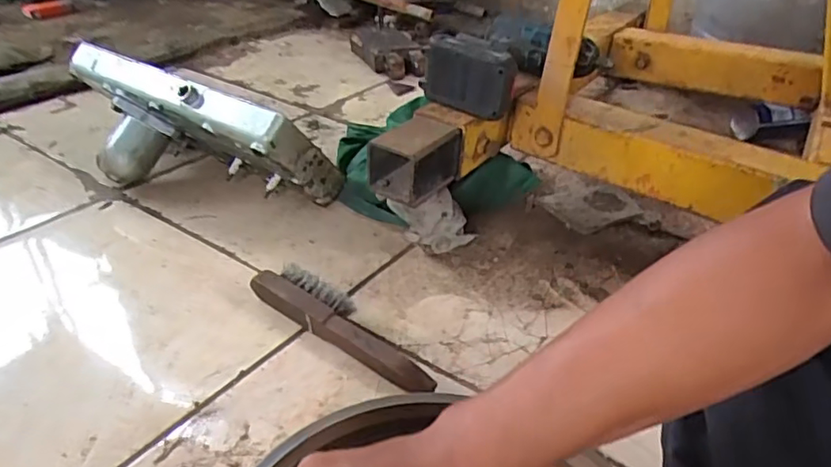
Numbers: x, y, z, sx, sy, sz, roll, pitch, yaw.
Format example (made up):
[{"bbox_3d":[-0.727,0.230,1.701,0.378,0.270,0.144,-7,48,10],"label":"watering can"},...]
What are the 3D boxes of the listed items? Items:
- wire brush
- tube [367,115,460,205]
[{"bbox_3d":[-0.074,0.094,0.615,0.233,0.038,0.051,27,39,29],"label":"wire brush"},{"bbox_3d":[-0.001,-0.087,0.688,0.067,0.068,0.100,23,38,28],"label":"tube"}]

